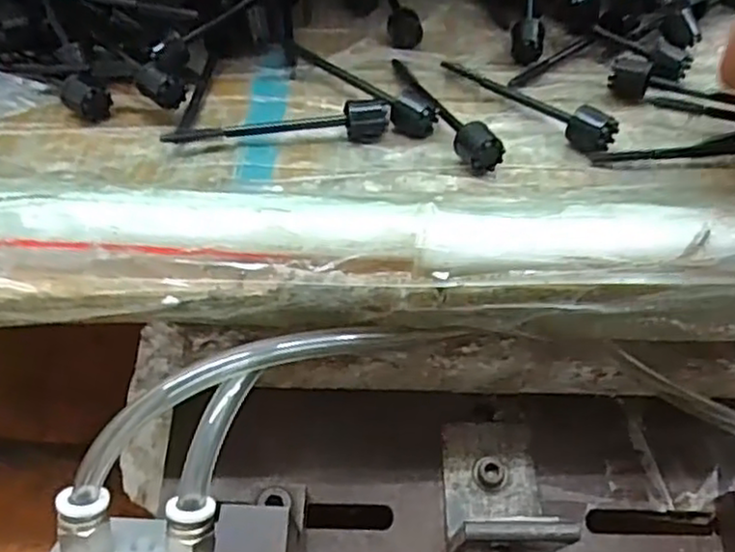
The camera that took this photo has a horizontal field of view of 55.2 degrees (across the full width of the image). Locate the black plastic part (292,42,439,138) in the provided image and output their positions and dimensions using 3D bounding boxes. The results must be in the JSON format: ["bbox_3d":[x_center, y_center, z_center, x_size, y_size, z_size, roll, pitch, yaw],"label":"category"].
[{"bbox_3d":[-0.003,-0.084,0.305,0.013,0.015,0.082,-30,53,-29],"label":"black plastic part"}]

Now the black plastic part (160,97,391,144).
[{"bbox_3d":[-0.036,-0.064,0.282,0.087,0.016,0.018,-3,45,-6],"label":"black plastic part"}]

